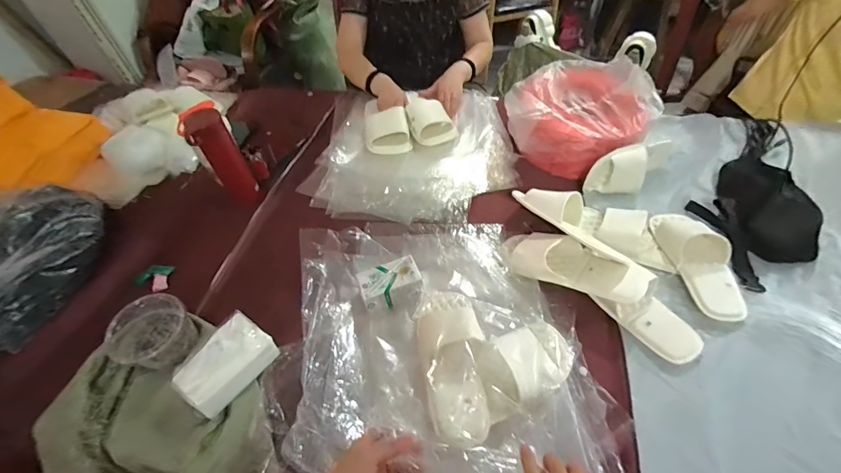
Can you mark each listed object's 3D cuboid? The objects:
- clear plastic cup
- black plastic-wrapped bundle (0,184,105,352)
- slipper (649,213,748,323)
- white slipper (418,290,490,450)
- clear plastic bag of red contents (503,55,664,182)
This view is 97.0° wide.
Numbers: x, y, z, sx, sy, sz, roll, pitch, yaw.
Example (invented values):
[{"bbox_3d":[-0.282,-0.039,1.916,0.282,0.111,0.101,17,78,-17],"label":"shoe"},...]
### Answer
[{"bbox_3d":[-0.432,0.160,0.609,0.106,0.072,0.113,-2,50,2],"label":"clear plastic cup"},{"bbox_3d":[-0.770,0.084,0.653,0.190,0.142,0.455,14,53,15],"label":"black plastic-wrapped bundle"},{"bbox_3d":[0.497,0.043,0.660,0.102,0.049,0.211,-4,50,1],"label":"slipper"},{"bbox_3d":[0.049,0.175,0.551,0.089,0.057,0.238,-6,50,-1],"label":"white slipper"},{"bbox_3d":[0.346,-0.276,0.842,0.307,0.155,0.222,29,58,25],"label":"clear plastic bag of red contents"}]

